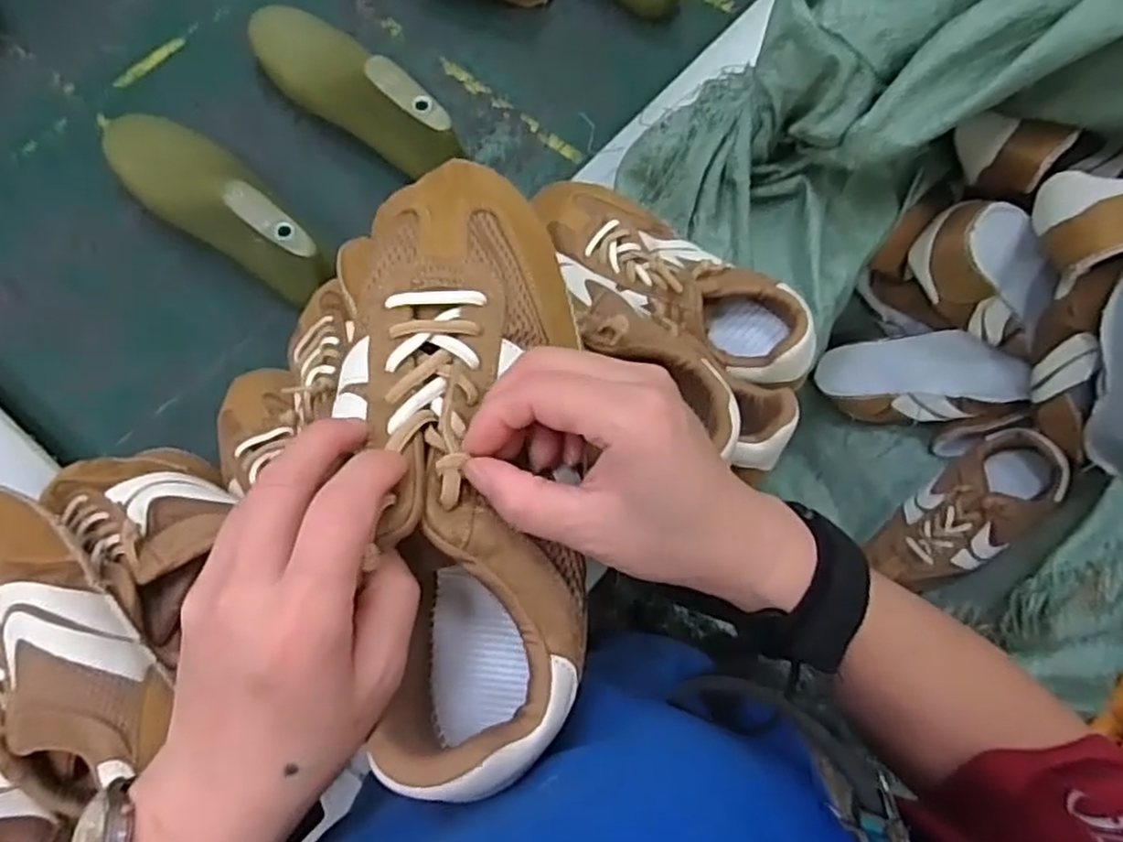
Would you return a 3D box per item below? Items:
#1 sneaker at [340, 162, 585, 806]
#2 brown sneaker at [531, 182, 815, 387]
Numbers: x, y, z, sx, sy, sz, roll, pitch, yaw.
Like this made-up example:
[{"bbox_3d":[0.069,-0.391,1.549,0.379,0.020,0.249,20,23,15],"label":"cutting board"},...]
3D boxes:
[{"bbox_3d":[-0.032,0.013,0.299,0.086,0.081,0.249,-4,78,-4],"label":"sneaker"},{"bbox_3d":[0.087,-0.119,0.586,0.258,0.068,0.099,39,75,8],"label":"brown sneaker"}]

